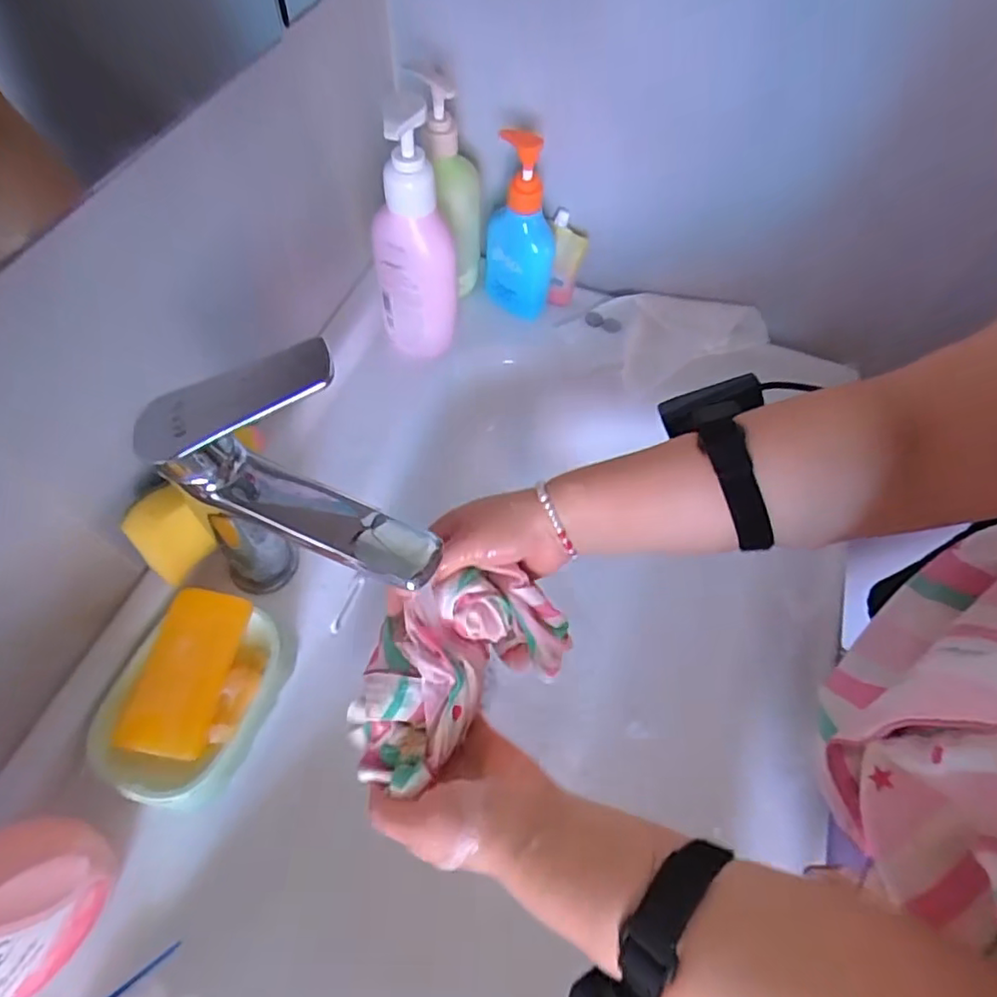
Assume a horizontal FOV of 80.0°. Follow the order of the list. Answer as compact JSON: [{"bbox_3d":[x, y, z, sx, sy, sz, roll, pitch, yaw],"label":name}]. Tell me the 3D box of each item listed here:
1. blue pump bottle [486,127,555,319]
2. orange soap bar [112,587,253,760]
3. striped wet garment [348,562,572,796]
[{"bbox_3d":[0.022,-0.249,0.552,0.065,0.159,0.051,3,61,-2],"label":"blue pump bottle"},{"bbox_3d":[-0.204,0.113,0.392,0.050,0.026,0.102,23,64,-16],"label":"orange soap bar"},{"bbox_3d":[-0.034,0.116,0.416,0.161,0.065,0.095,-36,69,-20],"label":"striped wet garment"}]

